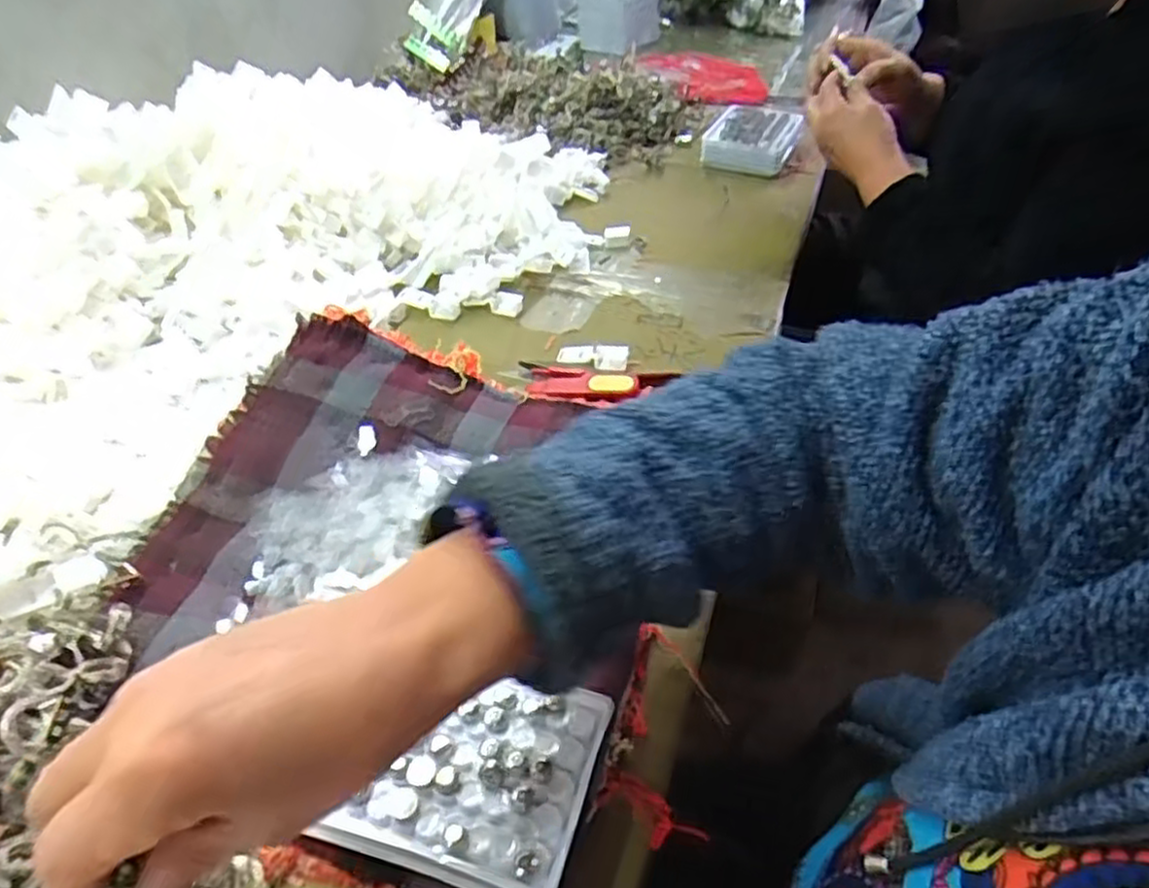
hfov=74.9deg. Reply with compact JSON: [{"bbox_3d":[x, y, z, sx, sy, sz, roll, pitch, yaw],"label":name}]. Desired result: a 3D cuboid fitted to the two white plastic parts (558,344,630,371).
[{"bbox_3d":[0.015,-0.072,0.603,0.057,0.014,0.020,5,43,7],"label":"two white plastic parts"}]

